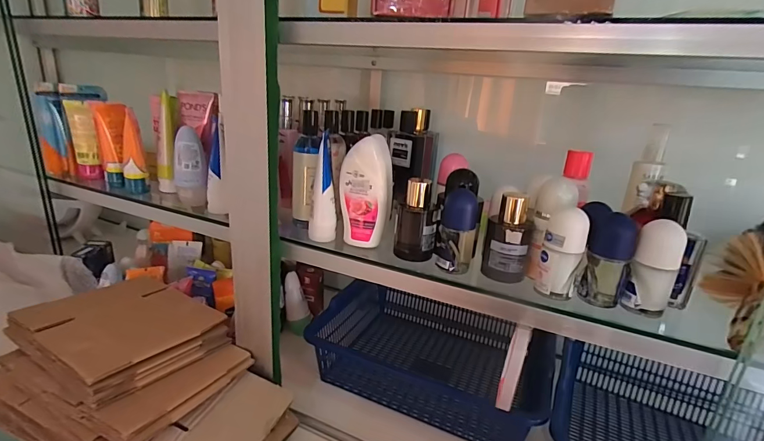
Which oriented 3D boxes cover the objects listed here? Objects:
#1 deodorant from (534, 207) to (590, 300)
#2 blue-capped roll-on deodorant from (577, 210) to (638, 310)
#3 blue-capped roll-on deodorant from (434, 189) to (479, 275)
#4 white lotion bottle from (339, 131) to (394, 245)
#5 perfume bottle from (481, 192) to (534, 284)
[{"bbox_3d":[0.173,0.032,0.376,0.037,0.083,0.032,15,23,27],"label":"deodorant"},{"bbox_3d":[0.216,0.039,0.371,0.034,0.093,0.029,20,26,36],"label":"blue-capped roll-on deodorant"},{"bbox_3d":[0.079,0.011,0.416,0.037,0.084,0.034,9,21,13],"label":"blue-capped roll-on deodorant"},{"bbox_3d":[-0.018,-0.035,0.462,0.056,0.121,0.043,6,21,3],"label":"white lotion bottle"},{"bbox_3d":[0.131,0.019,0.404,0.045,0.091,0.033,11,22,17],"label":"perfume bottle"}]

